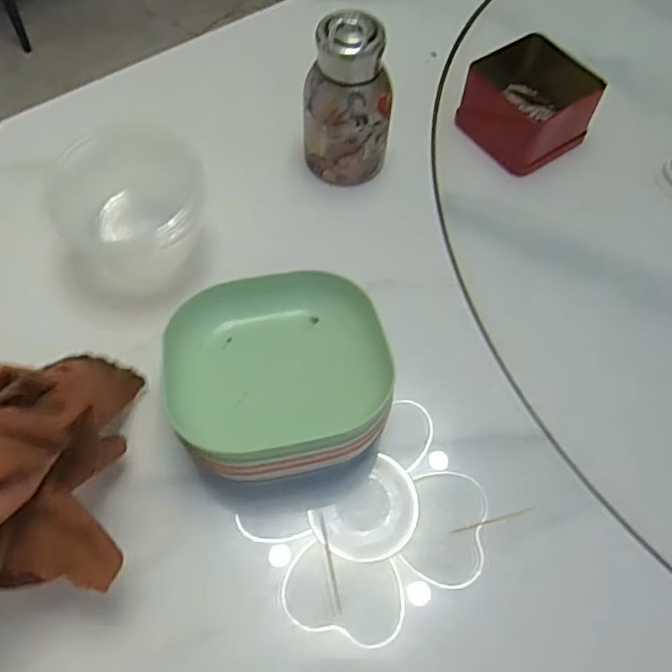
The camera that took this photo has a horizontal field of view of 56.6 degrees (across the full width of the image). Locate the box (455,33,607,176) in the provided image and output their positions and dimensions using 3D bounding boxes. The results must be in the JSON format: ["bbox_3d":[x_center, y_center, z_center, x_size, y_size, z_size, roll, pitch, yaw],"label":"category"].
[{"bbox_3d":[0.169,-0.211,0.563,0.096,0.054,0.104,-35,69,-21],"label":"box"}]

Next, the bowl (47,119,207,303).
[{"bbox_3d":[-0.158,-0.098,0.477,0.109,0.083,0.106,2,60,-3],"label":"bowl"}]

